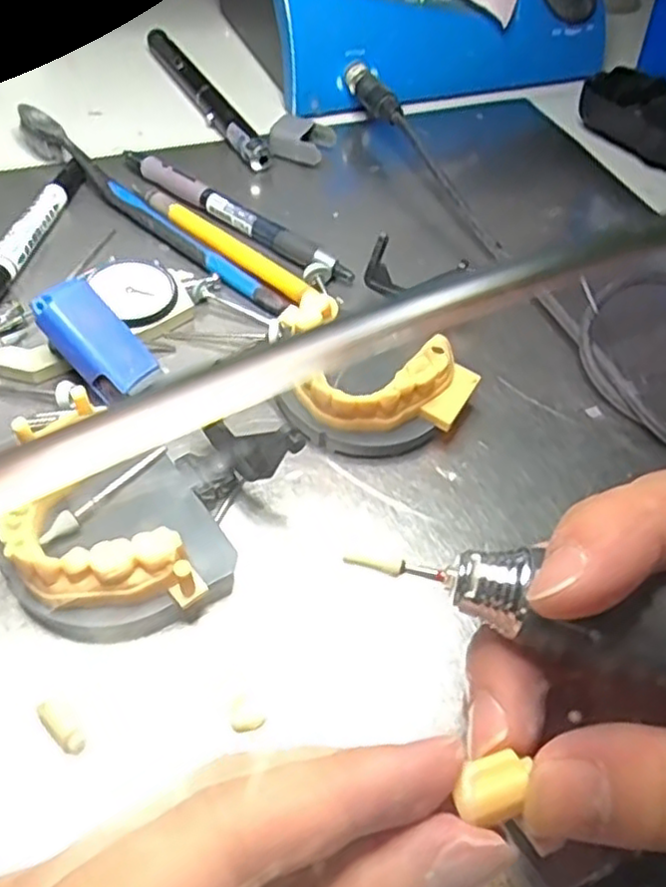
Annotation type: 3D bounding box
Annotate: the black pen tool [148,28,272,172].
[{"bbox_3d":[-0.074,-0.199,0.403,0.016,0.016,0.145,-23,58,-23],"label":"black pen tool"}]

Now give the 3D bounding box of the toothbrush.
[{"bbox_3d":[-0.089,-0.112,0.326,0.182,0.016,0.013,38,57,21],"label":"toothbrush"}]

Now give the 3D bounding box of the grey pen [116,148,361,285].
[{"bbox_3d":[-0.049,-0.110,0.332,0.137,0.008,0.012,34,56,18],"label":"grey pen"}]

